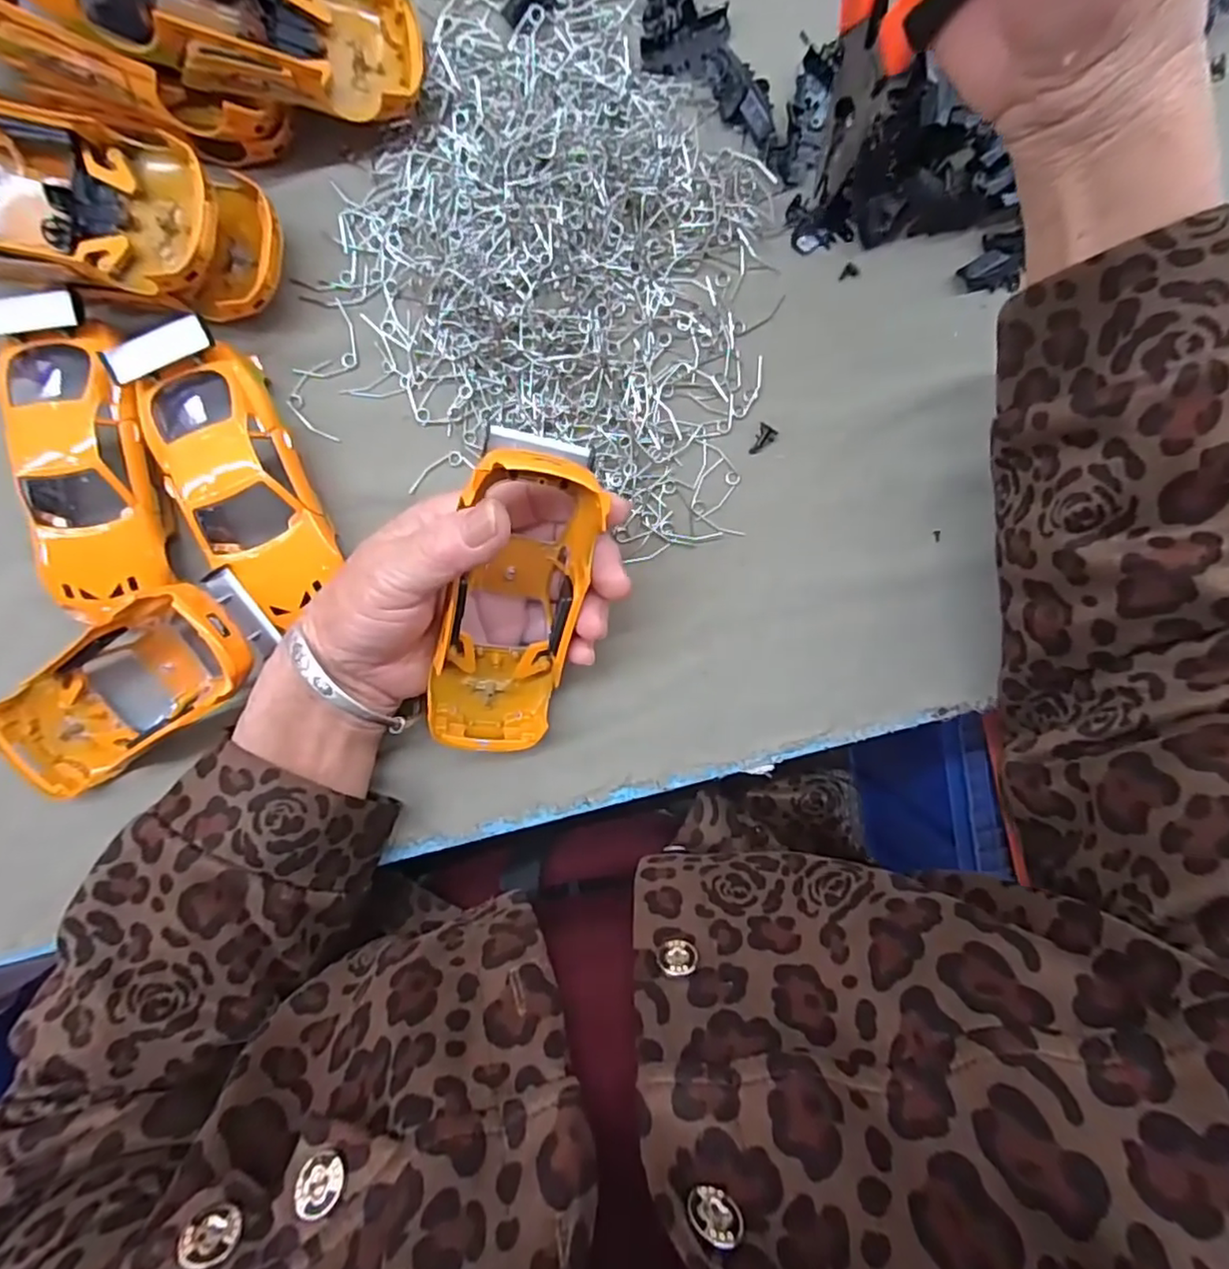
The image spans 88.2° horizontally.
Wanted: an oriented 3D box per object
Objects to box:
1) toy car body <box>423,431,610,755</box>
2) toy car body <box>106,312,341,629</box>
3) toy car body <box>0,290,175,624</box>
[{"bbox_3d":[-0.041,-0.011,0.262,0.050,0.042,0.133,17,116,-4],"label":"toy car body"},{"bbox_3d":[-0.163,-0.067,0.277,0.054,0.030,0.121,-25,96,0],"label":"toy car body"},{"bbox_3d":[-0.229,-0.074,0.275,0.054,0.027,0.129,-5,96,-2],"label":"toy car body"}]

